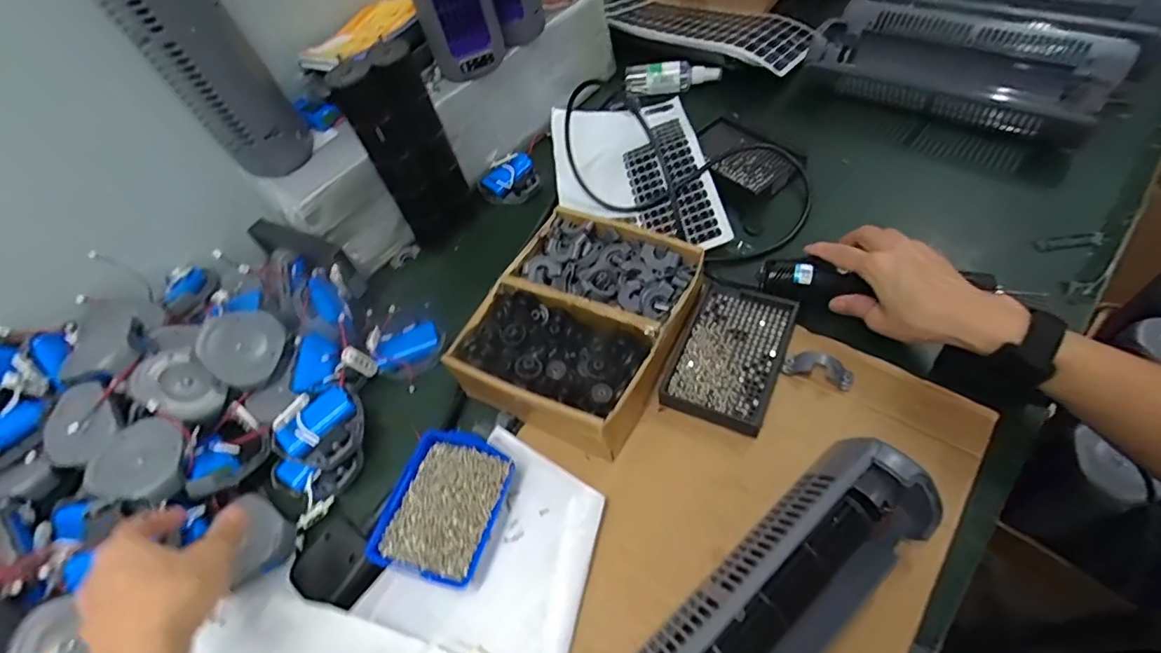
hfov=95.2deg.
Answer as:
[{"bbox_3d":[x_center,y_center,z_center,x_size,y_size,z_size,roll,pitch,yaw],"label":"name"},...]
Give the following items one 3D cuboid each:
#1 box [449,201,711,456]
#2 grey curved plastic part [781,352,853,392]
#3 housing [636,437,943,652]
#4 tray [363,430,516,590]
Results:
[{"bbox_3d":[0.004,-0.001,0.498,0.176,0.070,0.209,21,61,24],"label":"box"},{"bbox_3d":[0.210,0.036,0.465,0.056,0.016,0.022,11,58,18],"label":"grey curved plastic part"},{"bbox_3d":[0.112,0.200,0.345,0.298,0.090,0.083,-38,57,-16],"label":"housing"},{"bbox_3d":[-0.108,0.144,0.429,0.085,0.027,0.110,13,60,12],"label":"tray"}]

